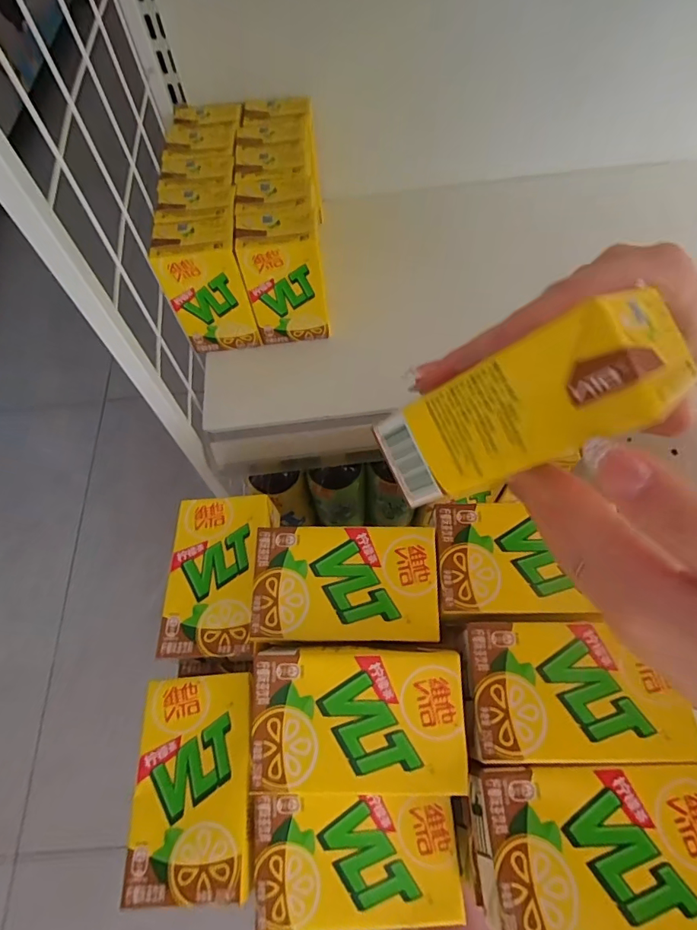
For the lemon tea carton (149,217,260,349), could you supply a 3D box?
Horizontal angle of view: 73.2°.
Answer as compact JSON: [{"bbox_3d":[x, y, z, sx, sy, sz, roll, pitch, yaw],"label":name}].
[{"bbox_3d":[-0.118,-0.153,0.406,0.063,0.102,0.044,-6,64,0],"label":"lemon tea carton"}]

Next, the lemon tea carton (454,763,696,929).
[{"bbox_3d":[0.112,0.177,0.221,0.111,0.041,0.064,-3,64,1],"label":"lemon tea carton"}]

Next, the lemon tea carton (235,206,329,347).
[{"bbox_3d":[-0.054,-0.163,0.407,0.064,0.100,0.048,-5,64,0],"label":"lemon tea carton"}]

